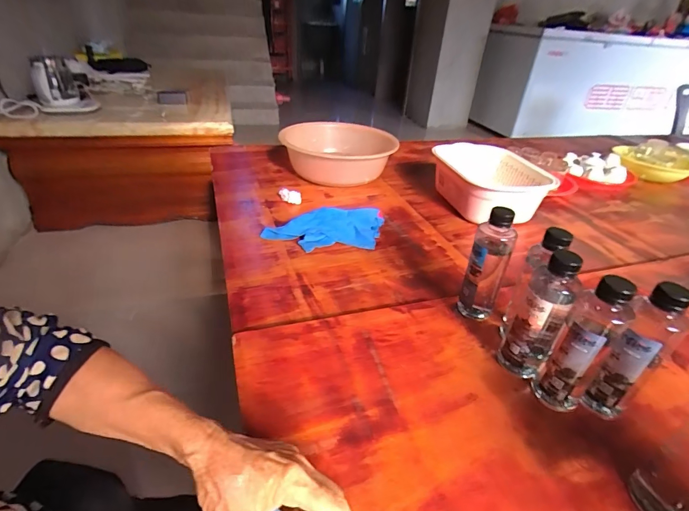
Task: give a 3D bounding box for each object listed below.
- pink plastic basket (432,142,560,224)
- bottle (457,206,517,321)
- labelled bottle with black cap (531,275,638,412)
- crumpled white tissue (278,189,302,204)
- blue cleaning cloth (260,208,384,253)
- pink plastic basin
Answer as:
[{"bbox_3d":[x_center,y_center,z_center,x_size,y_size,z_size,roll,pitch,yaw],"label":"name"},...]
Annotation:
[{"bbox_3d":[0.358,-0.183,0.951,0.239,0.121,0.283,2,32,-3],"label":"pink plastic basket"},{"bbox_3d":[0.207,0.021,0.551,0.050,0.185,0.043,18,35,22],"label":"bottle"},{"bbox_3d":[0.266,0.107,0.426,0.042,0.185,0.051,-23,41,-36],"label":"labelled bottle with black cap"},{"bbox_3d":[-0.134,-0.146,0.926,0.057,0.025,0.030,6,32,4],"label":"crumpled white tissue"},{"bbox_3d":[-0.021,-0.055,0.789,0.265,0.034,0.128,-13,36,-25],"label":"blue cleaning cloth"},{"bbox_3d":[-0.017,-0.286,1.080,0.299,0.110,0.299,3,32,-2],"label":"pink plastic basin"}]

